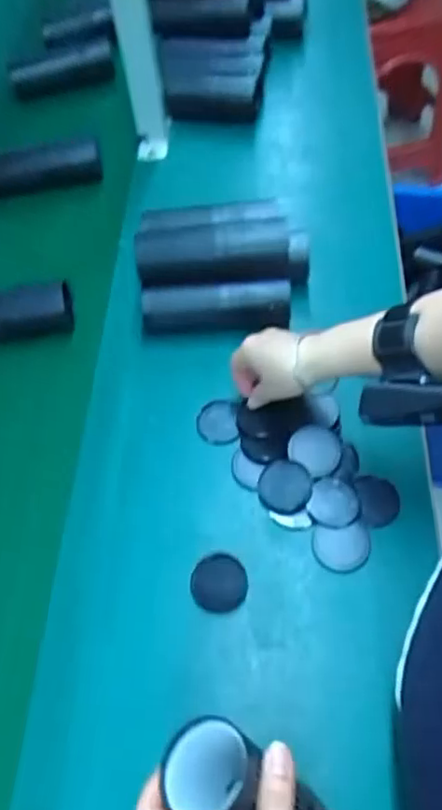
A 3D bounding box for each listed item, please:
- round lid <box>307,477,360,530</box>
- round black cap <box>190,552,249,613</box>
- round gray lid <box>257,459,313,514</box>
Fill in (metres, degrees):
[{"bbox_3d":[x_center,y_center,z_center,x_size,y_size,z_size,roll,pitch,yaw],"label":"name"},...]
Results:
[{"bbox_3d":[0.105,0.088,0.578,0.045,0.011,0.049,12,59,11],"label":"round lid"},{"bbox_3d":[-0.001,0.156,0.552,0.049,0.012,0.047,-2,57,3],"label":"round black cap"},{"bbox_3d":[0.060,0.076,0.591,0.049,0.008,0.051,-2,57,3],"label":"round gray lid"}]

